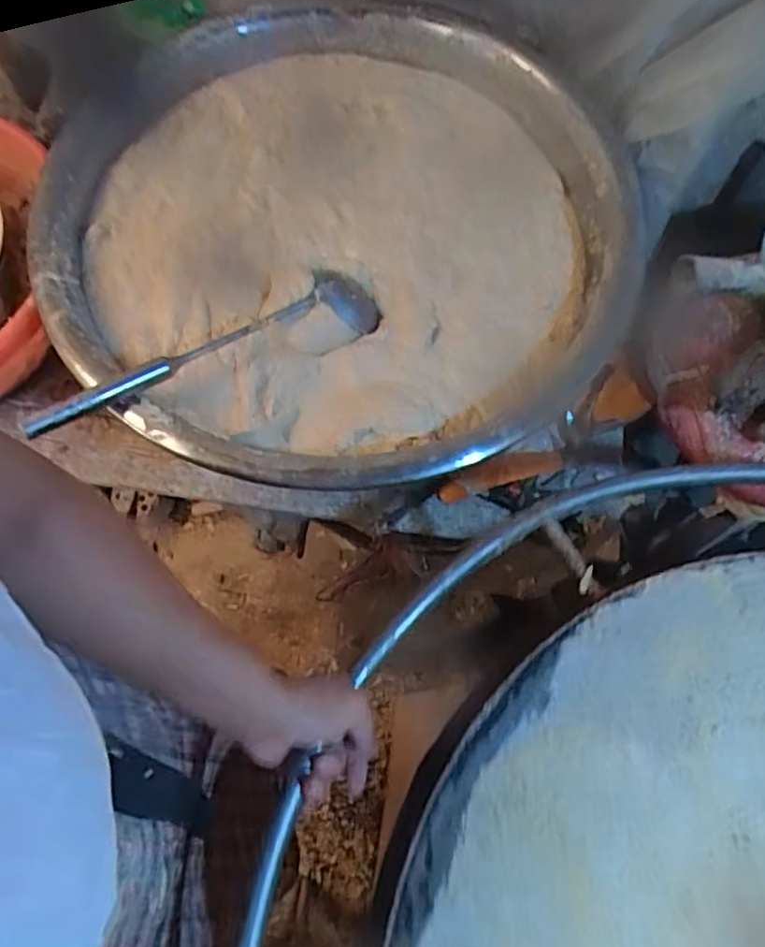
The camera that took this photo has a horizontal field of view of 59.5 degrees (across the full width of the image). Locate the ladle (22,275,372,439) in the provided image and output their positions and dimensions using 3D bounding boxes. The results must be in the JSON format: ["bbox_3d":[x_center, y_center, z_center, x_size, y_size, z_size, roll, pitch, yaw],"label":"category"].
[{"bbox_3d":[-0.148,-0.118,0.639,0.334,0.048,0.085,-28,72,-25],"label":"ladle"}]

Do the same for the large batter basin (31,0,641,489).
[{"bbox_3d":[-0.049,-0.274,0.731,0.592,0.134,0.618,1,69,-2],"label":"large batter basin"}]

